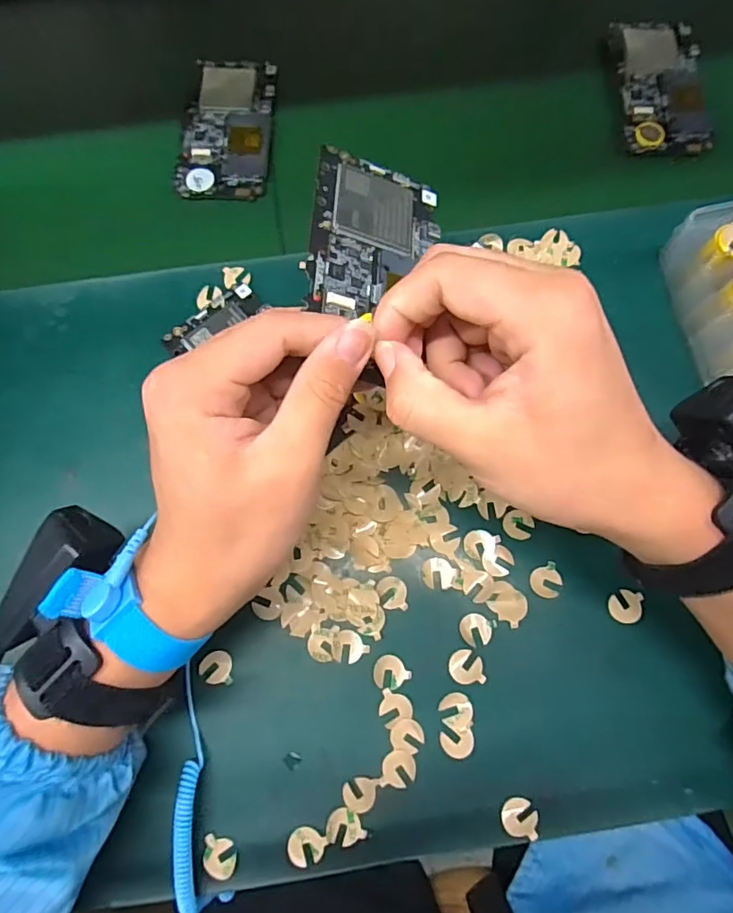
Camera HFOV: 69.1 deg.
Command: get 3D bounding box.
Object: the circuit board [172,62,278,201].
[{"bbox_3d":[-0.104,-0.245,0.397,0.066,0.006,0.119,2,73,1],"label":"circuit board"}]

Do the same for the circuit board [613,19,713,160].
[{"bbox_3d":[0.225,-0.282,0.408,0.064,0.012,0.116,-2,78,-1],"label":"circuit board"}]

